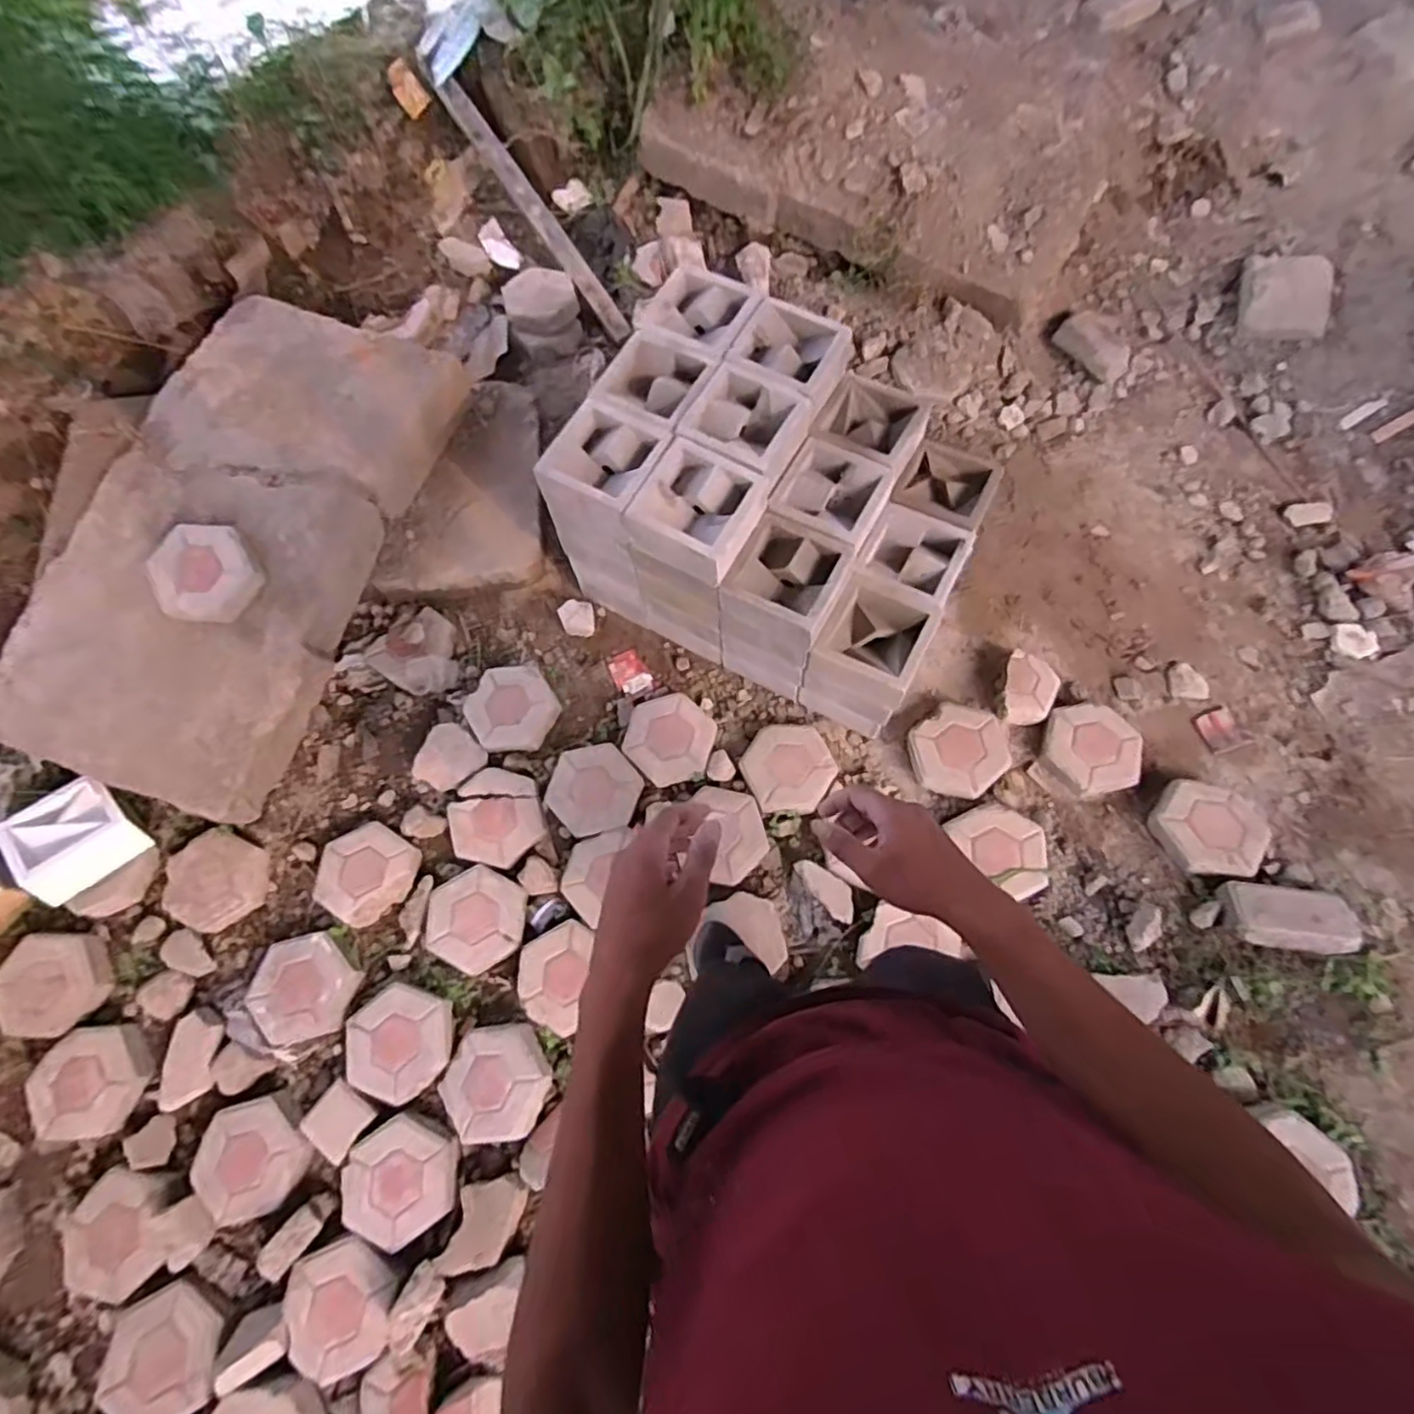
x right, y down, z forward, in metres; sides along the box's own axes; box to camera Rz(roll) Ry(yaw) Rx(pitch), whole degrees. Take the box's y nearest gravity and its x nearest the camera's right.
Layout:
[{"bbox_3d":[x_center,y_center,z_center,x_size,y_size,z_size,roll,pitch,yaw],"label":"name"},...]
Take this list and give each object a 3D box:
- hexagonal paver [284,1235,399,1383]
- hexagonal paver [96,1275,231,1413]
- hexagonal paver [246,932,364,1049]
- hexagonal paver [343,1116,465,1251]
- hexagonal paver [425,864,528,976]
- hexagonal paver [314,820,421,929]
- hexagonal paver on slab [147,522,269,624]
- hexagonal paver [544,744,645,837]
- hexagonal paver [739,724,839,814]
[{"bbox_3d":[-0.663,1.087,1.235,0.195,0.052,0.200,-27,71,-7],"label":"hexagonal paver"},{"bbox_3d":[-0.982,1.173,1.231,0.218,0.063,0.207,-25,69,-8],"label":"hexagonal paver"},{"bbox_3d":[-0.849,0.591,1.436,0.222,0.052,0.212,-15,70,-3],"label":"hexagonal paver"},{"bbox_3d":[-0.585,0.902,1.301,0.216,0.048,0.206,-32,72,-8],"label":"hexagonal paver"},{"bbox_3d":[-0.499,0.457,1.473,0.221,0.042,0.206,28,74,12],"label":"hexagonal paver"},{"bbox_3d":[-0.762,0.366,1.515,0.210,0.046,0.207,36,78,9],"label":"hexagonal paver"},{"bbox_3d":[-1.085,-0.289,1.469,0.204,0.038,0.211,-23,95,-14],"label":"hexagonal paver on slab"},{"bbox_3d":[-0.262,0.192,1.590,0.210,0.037,0.195,-13,75,-3],"label":"hexagonal paver"},{"bbox_3d":[0.187,0.137,1.560,0.215,0.039,0.206,3,74,1],"label":"hexagonal paver"}]

